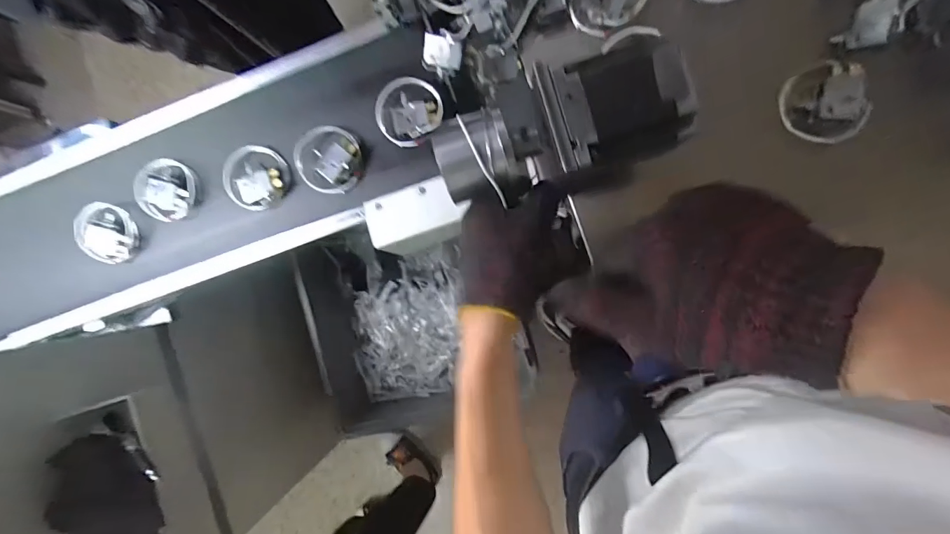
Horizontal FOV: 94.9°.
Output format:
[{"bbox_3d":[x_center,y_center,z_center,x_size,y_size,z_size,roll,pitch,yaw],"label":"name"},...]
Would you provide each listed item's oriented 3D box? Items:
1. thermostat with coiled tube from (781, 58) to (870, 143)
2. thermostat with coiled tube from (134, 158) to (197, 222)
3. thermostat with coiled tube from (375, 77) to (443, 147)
[{"bbox_3d":[0.351,-0.165,0.441,0.065,0.032,0.075,-8,90,8],"label":"thermostat with coiled tube"},{"bbox_3d":[-0.416,-0.104,0.593,0.075,0.028,0.080,7,92,8],"label":"thermostat with coiled tube"},{"bbox_3d":[-0.084,-0.196,0.550,0.081,0.027,0.080,0,91,8],"label":"thermostat with coiled tube"}]

